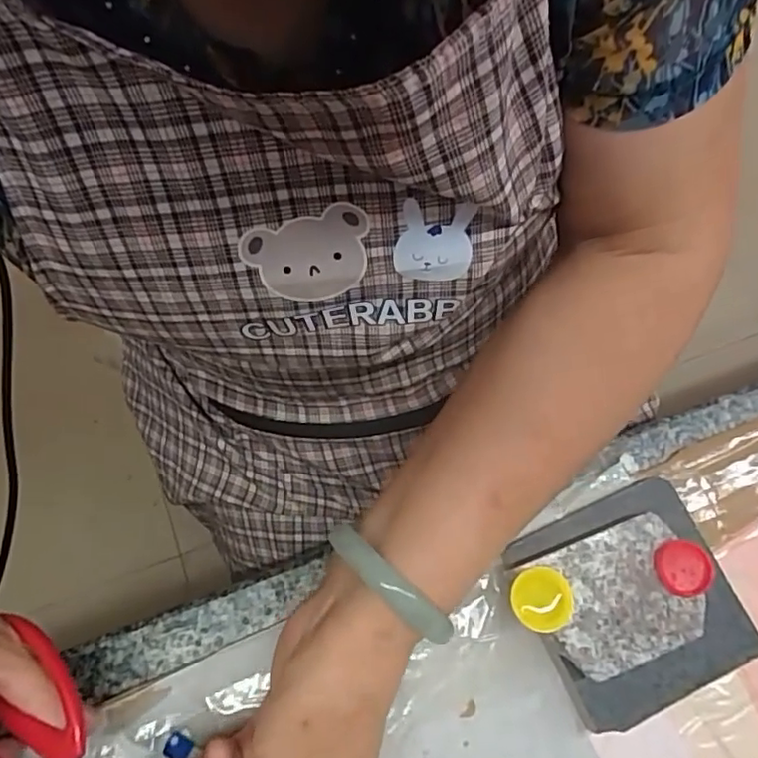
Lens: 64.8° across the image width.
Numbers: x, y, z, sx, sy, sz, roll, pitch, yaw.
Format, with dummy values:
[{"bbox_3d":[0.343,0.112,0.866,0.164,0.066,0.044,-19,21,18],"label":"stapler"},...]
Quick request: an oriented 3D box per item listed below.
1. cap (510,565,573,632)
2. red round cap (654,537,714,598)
[{"bbox_3d":[0.078,0.105,0.286,0.029,0.005,0.029,1,72,-3],"label":"cap"},{"bbox_3d":[0.149,0.092,0.292,0.028,0.005,0.025,6,72,-2],"label":"red round cap"}]

